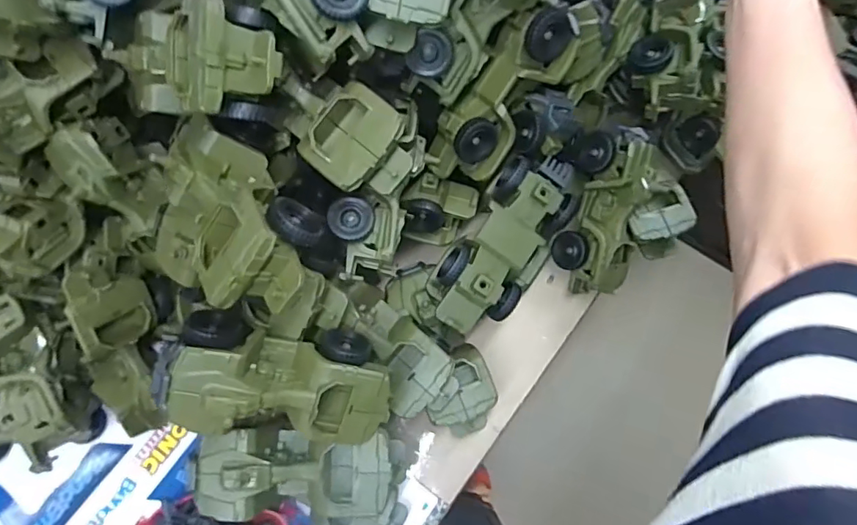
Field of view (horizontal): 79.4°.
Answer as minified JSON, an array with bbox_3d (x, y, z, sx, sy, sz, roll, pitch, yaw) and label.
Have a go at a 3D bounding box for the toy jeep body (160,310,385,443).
[{"bbox_3d":[-0.123,0.098,0.438,0.183,0.070,0.096,16,72,-21],"label":"toy jeep body"}]

